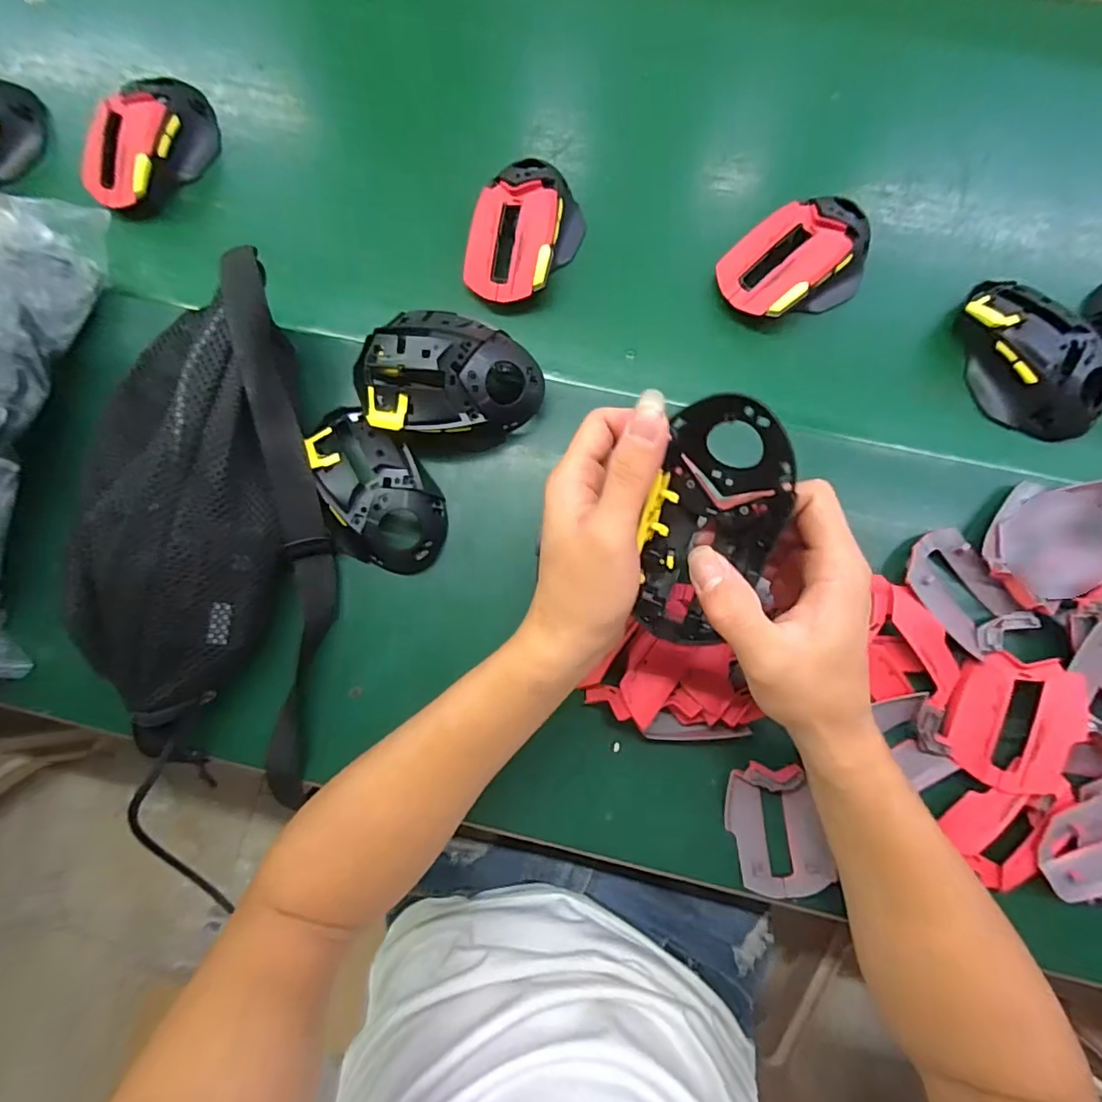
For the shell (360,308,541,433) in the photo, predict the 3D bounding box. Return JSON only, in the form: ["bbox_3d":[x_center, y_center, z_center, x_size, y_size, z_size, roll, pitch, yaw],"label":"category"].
[{"bbox_3d":[-0.064,-0.113,0.357,0.116,0.058,0.092,15,79,5],"label":"shell"}]

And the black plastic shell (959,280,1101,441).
[{"bbox_3d":[0.321,-0.130,0.364,0.062,0.034,0.116,-25,78,-3],"label":"black plastic shell"}]

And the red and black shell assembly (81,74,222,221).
[{"bbox_3d":[-0.302,-0.307,0.413,0.051,0.041,0.114,26,80,7],"label":"red and black shell assembly"}]

